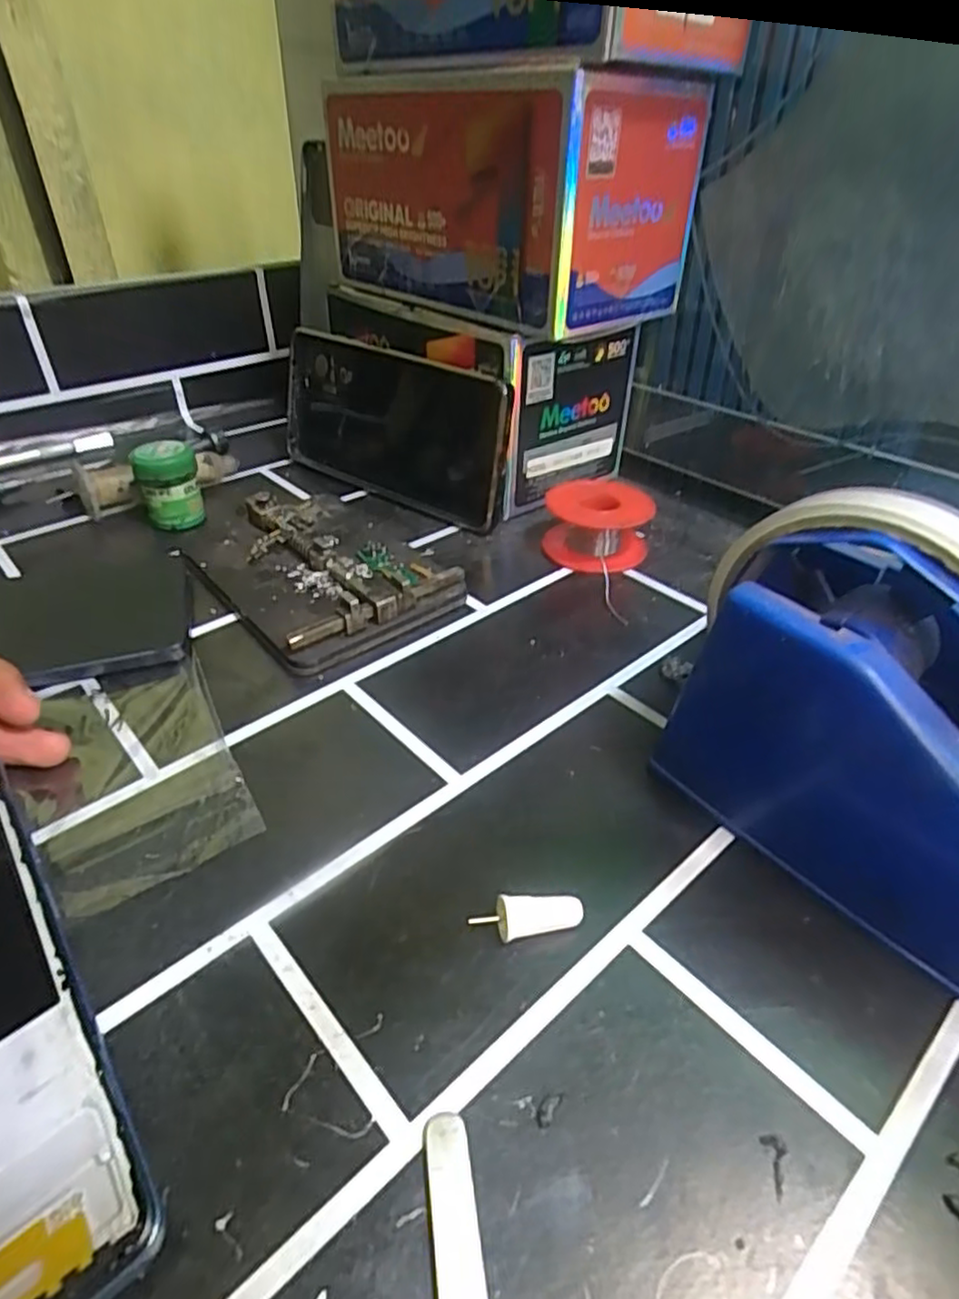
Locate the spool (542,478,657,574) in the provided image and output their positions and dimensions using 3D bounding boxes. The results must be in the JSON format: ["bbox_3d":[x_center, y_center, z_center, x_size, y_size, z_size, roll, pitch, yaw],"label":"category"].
[{"bbox_3d":[0.060,-0.063,0.352,0.052,0.029,0.045,5,39,7],"label":"spool"}]

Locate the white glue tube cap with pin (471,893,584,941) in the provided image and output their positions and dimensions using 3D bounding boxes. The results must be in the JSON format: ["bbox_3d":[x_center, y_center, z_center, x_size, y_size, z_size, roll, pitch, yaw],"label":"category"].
[{"bbox_3d":[0.014,0.073,0.189,0.030,0.009,0.008,-5,39,-5],"label":"white glue tube cap with pin"}]

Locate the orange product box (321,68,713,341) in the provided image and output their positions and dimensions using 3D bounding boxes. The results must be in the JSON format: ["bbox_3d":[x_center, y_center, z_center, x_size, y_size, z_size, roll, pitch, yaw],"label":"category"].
[{"bbox_3d":[0.006,-0.240,0.367,0.186,0.096,0.099,31,48,33],"label":"orange product box"}]

